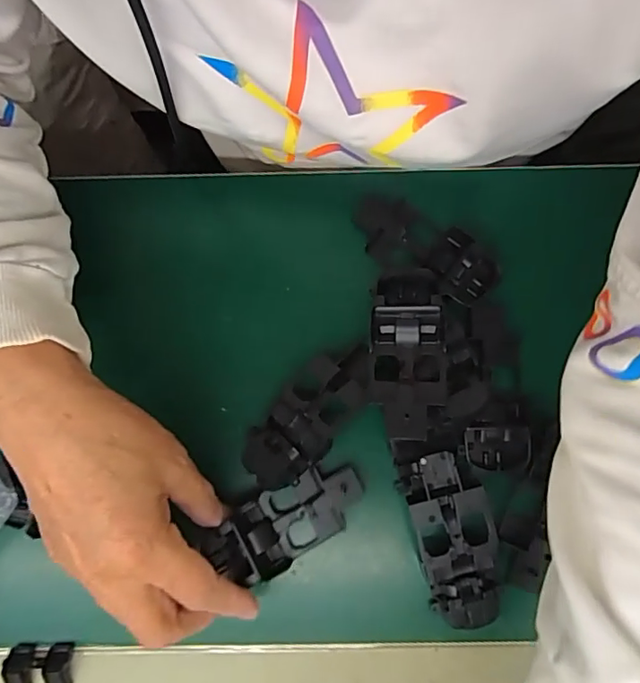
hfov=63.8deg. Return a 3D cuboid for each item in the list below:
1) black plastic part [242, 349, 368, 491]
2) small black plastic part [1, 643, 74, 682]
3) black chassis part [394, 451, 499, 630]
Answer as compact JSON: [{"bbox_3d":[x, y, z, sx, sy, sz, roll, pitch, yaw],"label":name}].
[{"bbox_3d":[-0.006,0.043,0.308,0.042,0.014,0.098,39,83,8],"label":"black plastic part"},{"bbox_3d":[-0.164,0.193,0.298,0.037,0.012,0.029,-3,80,1],"label":"small black plastic part"},{"bbox_3d":[0.077,0.114,0.296,0.043,0.026,0.099,-15,80,-1],"label":"black chassis part"}]

